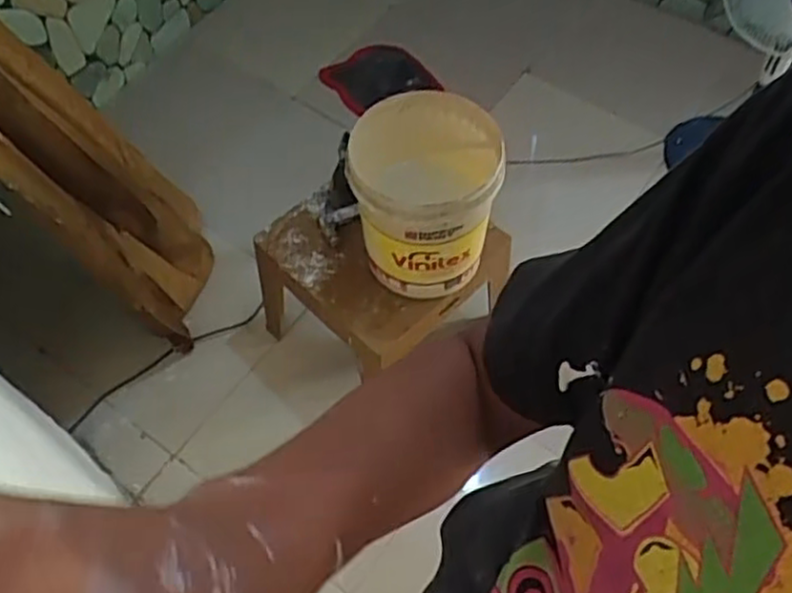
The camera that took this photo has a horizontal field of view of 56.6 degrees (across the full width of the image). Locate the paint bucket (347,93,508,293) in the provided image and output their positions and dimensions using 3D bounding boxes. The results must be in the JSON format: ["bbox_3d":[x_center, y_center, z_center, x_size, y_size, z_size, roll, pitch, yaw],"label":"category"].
[{"bbox_3d":[0.061,-0.208,1.533,0.293,0.366,0.298,0,58,-1],"label":"paint bucket"}]

